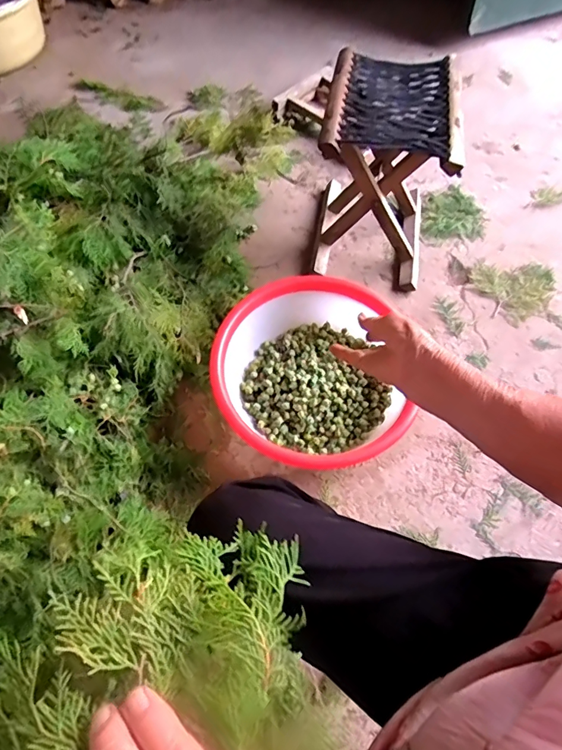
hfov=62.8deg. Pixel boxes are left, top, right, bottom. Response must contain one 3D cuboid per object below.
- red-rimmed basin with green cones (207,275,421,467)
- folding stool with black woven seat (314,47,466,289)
[{"bbox_3d":[0.036,-0.006,0.841,0.301,0.126,0.352,-5,62,-3],"label":"red-rimmed basin with green cones"},{"bbox_3d":[0.211,-0.420,0.979,0.247,0.330,0.296,9,62,5],"label":"folding stool with black woven seat"}]

